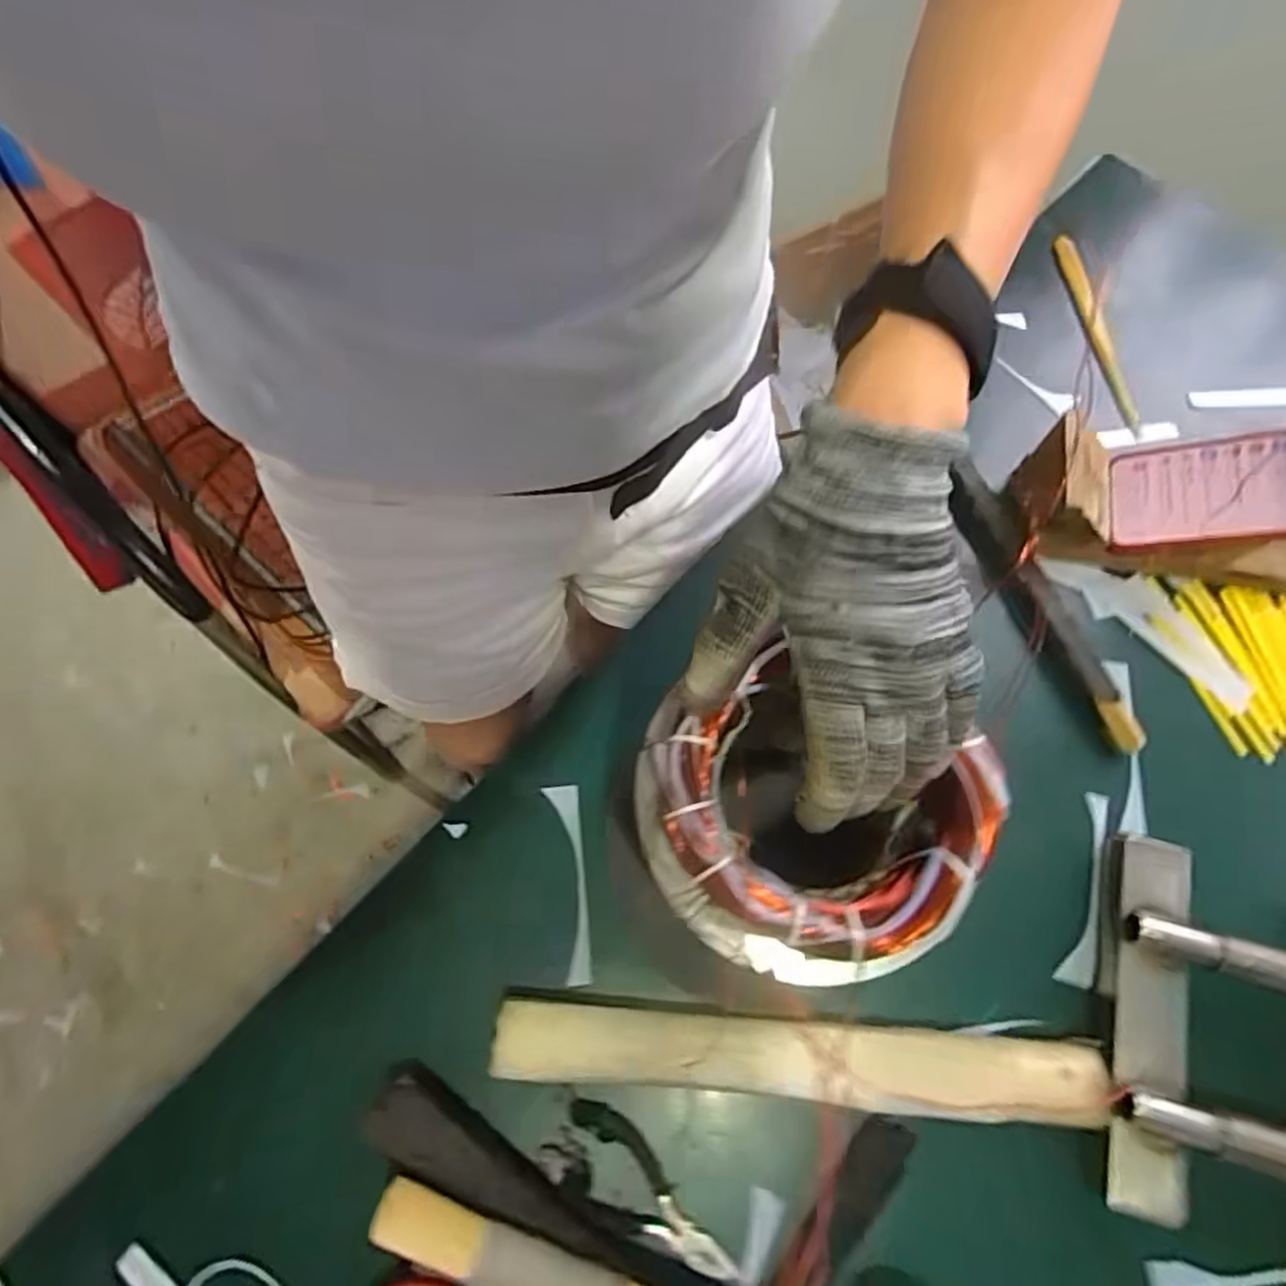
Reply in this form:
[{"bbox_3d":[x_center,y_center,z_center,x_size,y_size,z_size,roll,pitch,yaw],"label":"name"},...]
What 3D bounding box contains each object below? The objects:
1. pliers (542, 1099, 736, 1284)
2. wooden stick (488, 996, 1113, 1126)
[{"bbox_3d":[-0.001,0.302,0.388,0.112,0.012,0.045,35,71,11],"label":"pliers"},{"bbox_3d":[0.086,0.236,0.404,0.333,0.030,0.041,5,68,-1],"label":"wooden stick"}]

